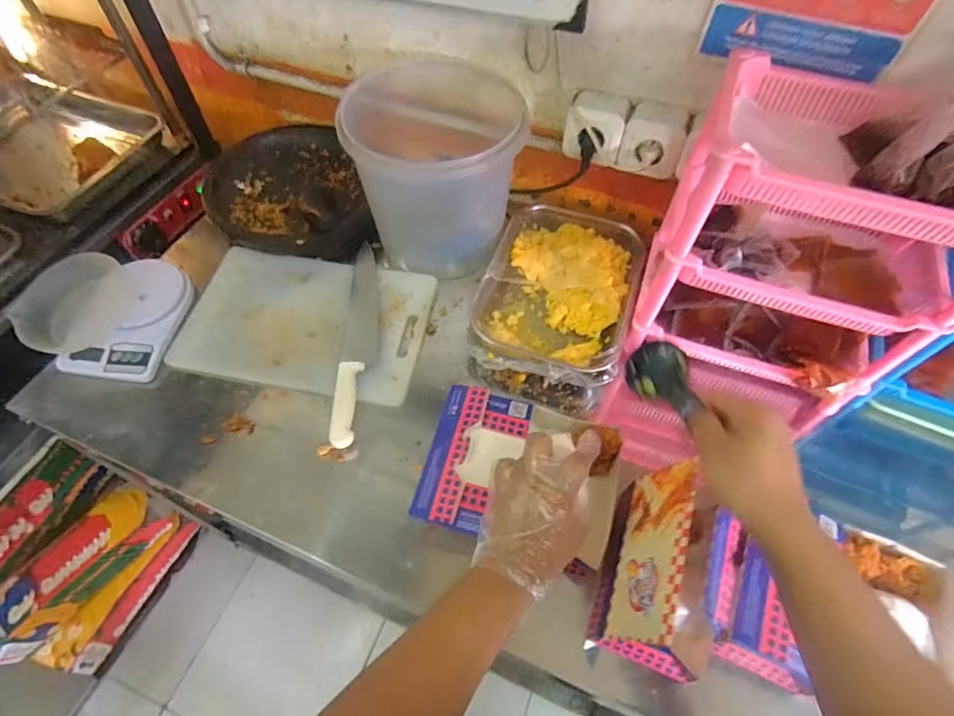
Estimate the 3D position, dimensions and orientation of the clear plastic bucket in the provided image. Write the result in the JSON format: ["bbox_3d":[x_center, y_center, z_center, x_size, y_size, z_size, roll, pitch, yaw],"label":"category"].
[{"bbox_3d":[-0.060,-0.288,0.783,0.231,0.217,0.212,0,58,0],"label":"clear plastic bucket"}]

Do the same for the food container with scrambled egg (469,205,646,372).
[{"bbox_3d":[0.124,-0.105,0.773,0.214,0.057,0.298,16,59,9],"label":"food container with scrambled egg"}]

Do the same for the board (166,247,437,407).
[{"bbox_3d":[-0.252,-0.058,0.766,0.348,0.017,0.231,9,58,5],"label":"board"}]

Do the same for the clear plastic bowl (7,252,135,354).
[{"bbox_3d":[-0.583,-0.080,0.735,0.134,0.051,0.154,20,60,12],"label":"clear plastic bowl"}]

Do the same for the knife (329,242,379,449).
[{"bbox_3d":[-0.172,-0.034,0.745,0.052,0.023,0.348,0,58,0],"label":"knife"}]

